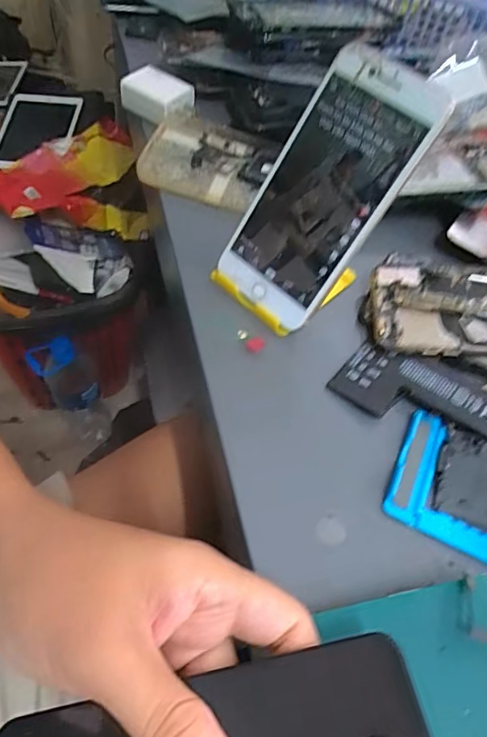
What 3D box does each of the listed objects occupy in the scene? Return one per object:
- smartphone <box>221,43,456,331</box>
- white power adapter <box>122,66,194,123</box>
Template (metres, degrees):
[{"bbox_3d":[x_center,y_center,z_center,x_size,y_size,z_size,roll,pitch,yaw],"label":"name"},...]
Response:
[{"bbox_3d":[0.046,-0.103,0.303,0.073,0.152,0.006,42,25,17],"label":"smartphone"},{"bbox_3d":[-0.074,-0.238,0.437,0.058,0.020,0.041,39,60,17],"label":"white power adapter"}]

